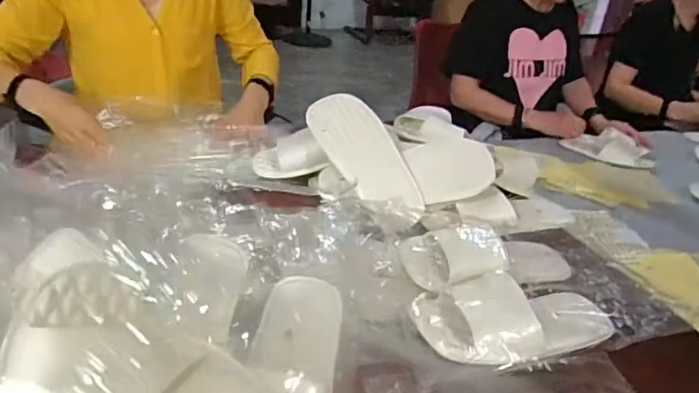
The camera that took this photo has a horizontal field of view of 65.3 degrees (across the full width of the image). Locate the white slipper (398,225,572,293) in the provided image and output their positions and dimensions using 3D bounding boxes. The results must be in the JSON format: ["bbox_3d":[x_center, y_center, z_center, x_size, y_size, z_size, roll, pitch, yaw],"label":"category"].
[{"bbox_3d":[0.192,0.077,0.732,0.246,0.060,0.117,-7,32,-22],"label":"white slipper"}]

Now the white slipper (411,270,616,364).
[{"bbox_3d":[0.192,0.133,0.630,0.239,0.052,0.113,-3,31,-17],"label":"white slipper"}]

